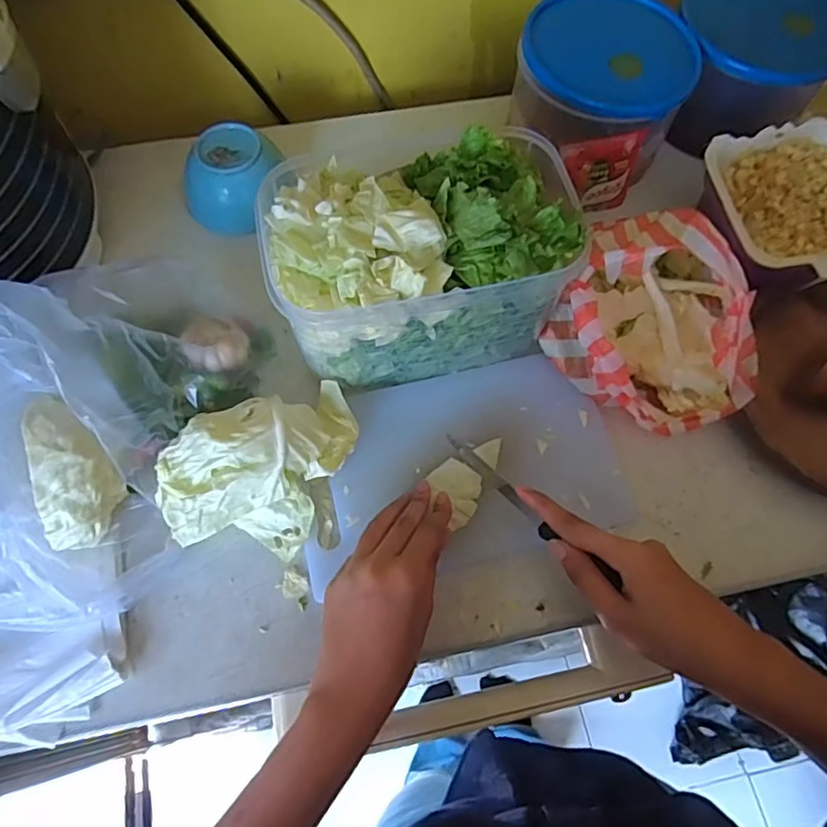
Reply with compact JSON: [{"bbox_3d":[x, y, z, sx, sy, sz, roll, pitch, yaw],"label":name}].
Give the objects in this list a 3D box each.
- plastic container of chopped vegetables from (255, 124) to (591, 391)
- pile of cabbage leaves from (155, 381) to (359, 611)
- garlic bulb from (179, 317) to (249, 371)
[{"bbox_3d":[0.005,-0.112,0.429,0.202,0.125,0.127,-12,67,-4],"label":"plastic container of chopped vegetables"},{"bbox_3d":[-0.113,0.036,0.420,0.118,0.057,0.142,17,68,9],"label":"pile of cabbage leaves"},{"bbox_3d":[-0.150,-0.053,0.449,0.045,0.030,0.038,-34,70,-12],"label":"garlic bulb"}]

